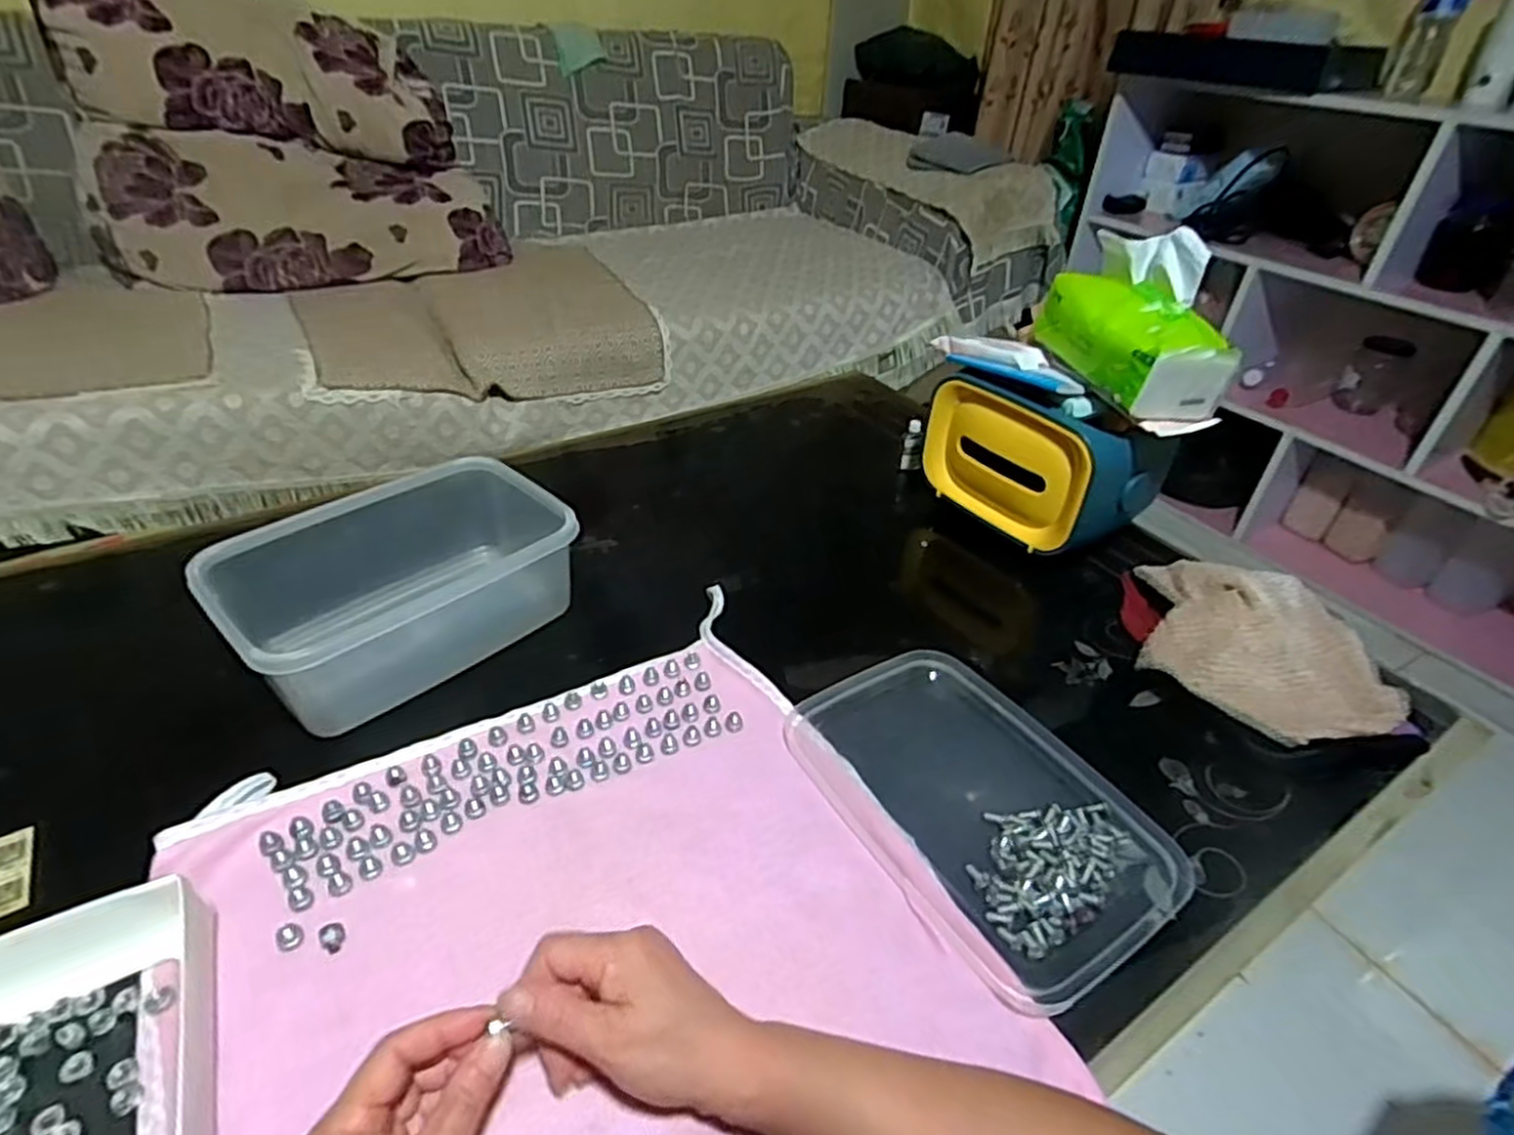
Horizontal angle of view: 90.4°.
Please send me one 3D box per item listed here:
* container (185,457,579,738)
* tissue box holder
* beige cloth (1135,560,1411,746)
[{"bbox_3d":[-0.281,0.009,0.592,0.229,0.090,0.153,-28,47,-35],"label":"container"},{"bbox_3d":[0.281,-0.117,0.742,0.125,0.134,0.206,-24,45,-32],"label":"tissue box holder"},{"bbox_3d":[0.410,0.066,0.610,0.184,0.050,0.209,17,39,17],"label":"beige cloth"}]

